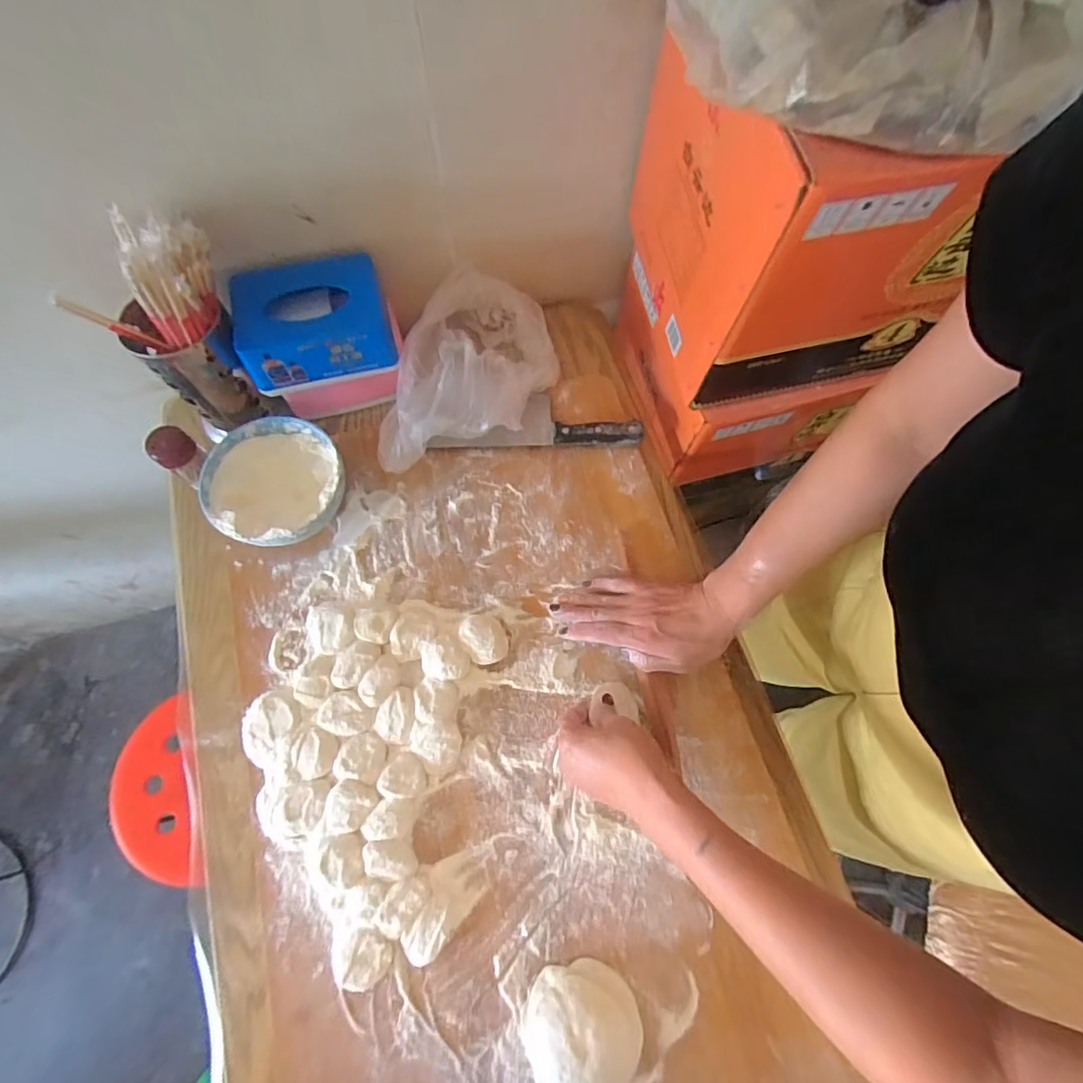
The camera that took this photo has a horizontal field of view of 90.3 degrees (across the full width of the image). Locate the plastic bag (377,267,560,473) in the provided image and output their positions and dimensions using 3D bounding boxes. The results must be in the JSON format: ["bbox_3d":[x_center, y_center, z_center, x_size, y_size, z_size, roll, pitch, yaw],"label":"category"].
[{"bbox_3d":[-0.080,-0.204,0.648,0.180,0.094,0.273,9,69,3],"label":"plastic bag"}]

